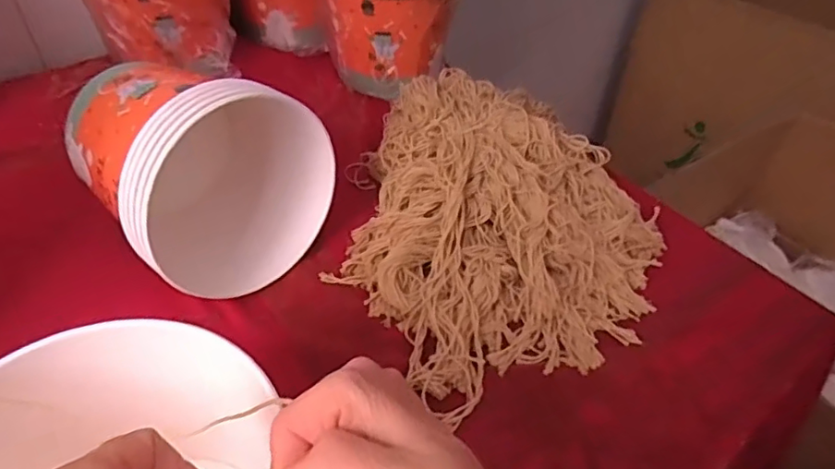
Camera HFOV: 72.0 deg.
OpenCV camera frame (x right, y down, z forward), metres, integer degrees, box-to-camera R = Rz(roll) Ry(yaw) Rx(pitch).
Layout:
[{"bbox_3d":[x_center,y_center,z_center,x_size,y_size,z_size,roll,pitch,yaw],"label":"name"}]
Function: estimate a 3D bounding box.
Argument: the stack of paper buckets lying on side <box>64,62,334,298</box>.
[{"bbox_3d":[-0.178,-0.055,0.479,0.157,0.153,0.181,-31,54,-30],"label":"stack of paper buckets lying on side"}]

